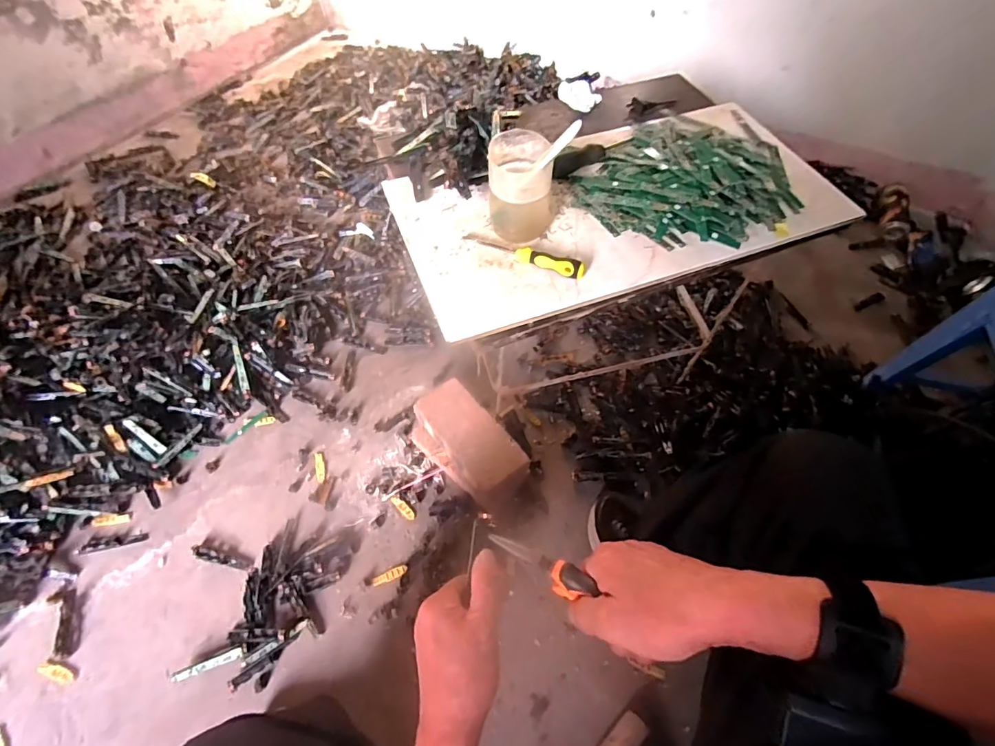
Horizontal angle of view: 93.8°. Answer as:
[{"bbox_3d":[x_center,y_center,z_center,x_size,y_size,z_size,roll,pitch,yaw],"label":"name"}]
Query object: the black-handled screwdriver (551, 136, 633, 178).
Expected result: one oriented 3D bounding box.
[{"bbox_3d":[0.140,-0.319,0.673,0.143,0.030,0.026,-33,68,-20],"label":"black-handled screwdriver"}]

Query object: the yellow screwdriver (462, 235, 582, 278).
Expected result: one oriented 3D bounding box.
[{"bbox_3d":[0.033,-0.149,0.574,0.154,0.025,0.021,25,62,9],"label":"yellow screwdriver"}]

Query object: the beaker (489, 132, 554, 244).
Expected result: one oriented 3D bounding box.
[{"bbox_3d":[0.029,-0.224,0.571,0.078,0.106,0.077,10,58,5],"label":"beaker"}]

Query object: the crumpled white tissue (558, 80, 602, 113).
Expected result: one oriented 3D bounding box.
[{"bbox_3d":[0.134,-0.465,0.777,0.074,0.024,0.050,28,62,11],"label":"crumpled white tissue"}]

